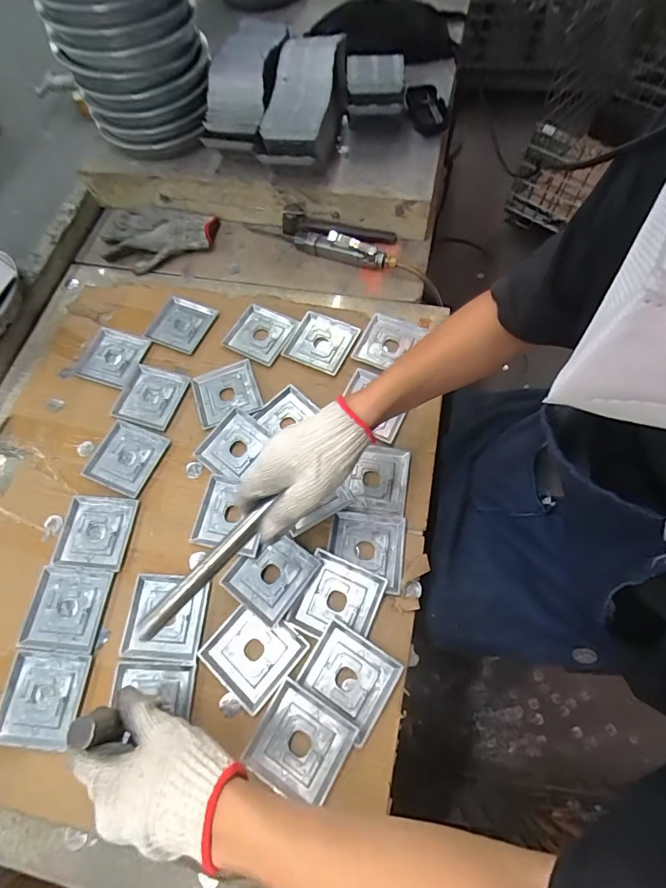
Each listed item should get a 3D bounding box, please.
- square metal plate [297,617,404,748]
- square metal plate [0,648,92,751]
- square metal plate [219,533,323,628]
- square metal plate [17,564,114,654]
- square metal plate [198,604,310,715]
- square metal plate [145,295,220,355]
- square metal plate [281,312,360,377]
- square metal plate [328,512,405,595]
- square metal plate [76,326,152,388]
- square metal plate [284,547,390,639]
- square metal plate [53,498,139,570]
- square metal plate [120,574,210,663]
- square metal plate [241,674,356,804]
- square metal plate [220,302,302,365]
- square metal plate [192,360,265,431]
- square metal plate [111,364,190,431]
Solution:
[{"bbox_3d":[0.016,0.246,0.448,0.090,0.010,0.079,30,71,15],"label":"square metal plate"},{"bbox_3d":[-0.320,0.277,0.462,0.090,0.004,0.090,2,66,5],"label":"square metal plate"},{"bbox_3d":[-0.072,0.151,0.492,0.087,0.017,0.090,34,72,17],"label":"square metal plate"},{"bbox_3d":[-0.315,0.193,0.499,0.087,0.004,0.092,4,67,5],"label":"square metal plate"},{"bbox_3d":[-0.088,0.229,0.468,0.090,0.008,0.090,41,74,18],"label":"square metal plate"},{"bbox_3d":[-0.239,-0.190,0.662,0.084,0.009,0.084,21,69,12],"label":"square metal plate"},{"bbox_3d":[-0.017,-0.153,0.630,0.091,0.007,0.089,24,70,13],"label":"square metal plate"},{"bbox_3d":[0.039,0.125,0.504,0.087,0.004,0.087,7,67,6],"label":"square metal plate"},{"bbox_3d":[-0.338,-0.134,0.646,0.100,0.011,0.089,15,68,10],"label":"square metal plate"},{"bbox_3d":[0.006,0.177,0.479,0.086,0.011,0.088,20,69,12],"label":"square metal plate"},{"bbox_3d":[-0.303,0.111,0.534,0.093,0.004,0.090,3,66,5],"label":"square metal plate"},{"bbox_3d":[-0.194,0.199,0.488,0.091,0.006,0.089,2,66,5],"label":"square metal plate"},{"bbox_3d":[-0.033,0.306,0.429,0.090,0.006,0.087,29,71,15],"label":"square metal plate"},{"bbox_3d":[-0.109,-0.169,0.643,0.086,0.007,0.087,25,70,14],"label":"square metal plate"},{"bbox_3d":[-0.153,-0.074,0.604,0.090,0.009,0.091,-19,66,-5],"label":"square metal plate"},{"bbox_3d":[-0.265,-0.070,0.613,0.089,0.004,0.089,17,68,11],"label":"square metal plate"}]

